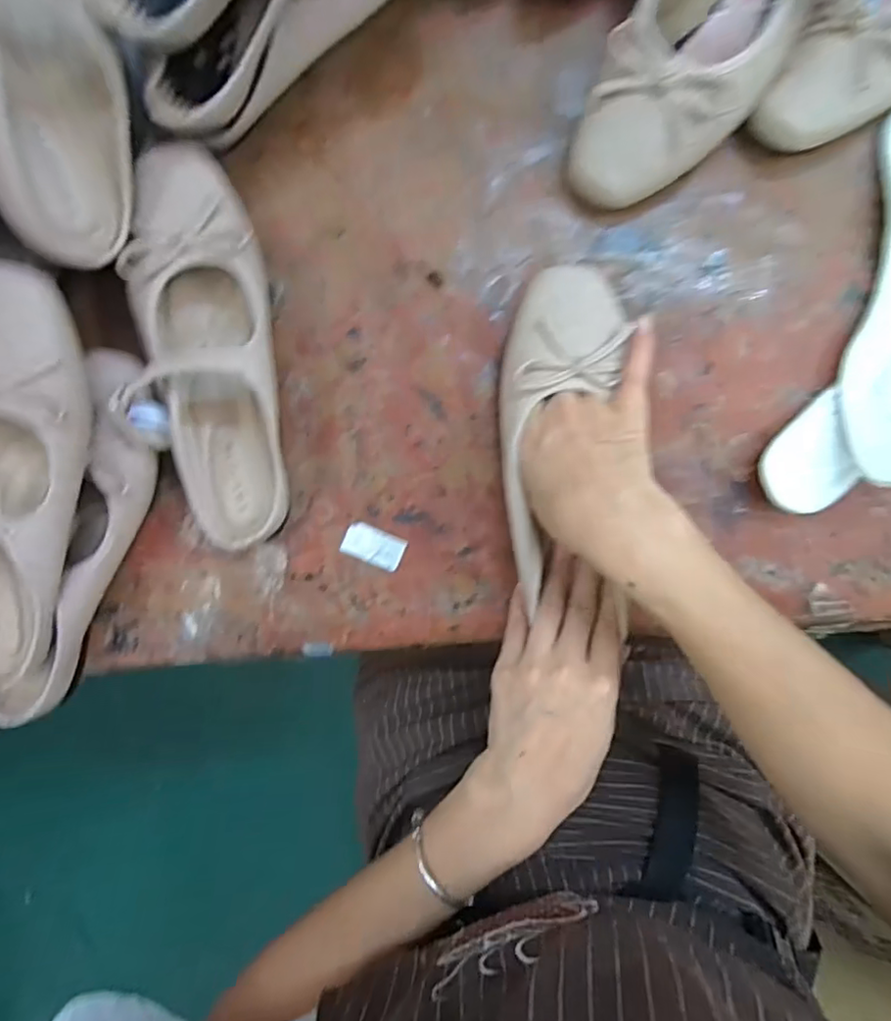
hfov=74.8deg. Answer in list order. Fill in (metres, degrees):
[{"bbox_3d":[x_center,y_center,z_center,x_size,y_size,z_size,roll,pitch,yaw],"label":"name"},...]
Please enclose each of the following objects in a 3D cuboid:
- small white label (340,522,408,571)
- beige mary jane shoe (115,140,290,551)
[{"bbox_3d":[-0.049,0.025,0.395,0.041,0.004,0.023,24,95,1],"label":"small white label"},{"bbox_3d":[-0.147,-0.095,0.364,0.087,0.051,0.236,-4,94,4],"label":"beige mary jane shoe"}]

